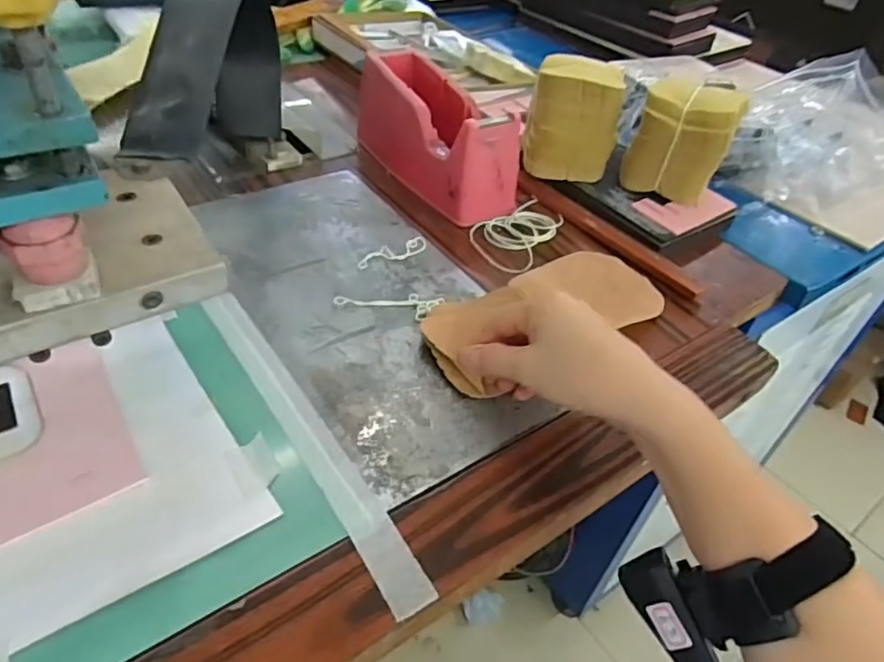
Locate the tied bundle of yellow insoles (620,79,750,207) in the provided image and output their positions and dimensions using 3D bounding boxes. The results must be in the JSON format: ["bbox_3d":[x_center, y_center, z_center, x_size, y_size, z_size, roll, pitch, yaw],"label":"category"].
[{"bbox_3d":[0.219,-0.167,0.567,0.085,0.109,0.054,27,46,20],"label":"tied bundle of yellow insoles"}]

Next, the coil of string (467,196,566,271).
[{"bbox_3d":[0.074,-0.089,0.562,0.072,0.005,0.115,37,50,28],"label":"coil of string"}]

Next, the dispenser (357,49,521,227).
[{"bbox_3d":[-0.009,-0.194,0.597,0.073,0.089,0.192,-20,49,-27],"label":"dispenser"}]

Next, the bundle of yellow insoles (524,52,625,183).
[{"bbox_3d":[0.129,-0.207,0.606,0.087,0.104,0.073,14,43,7],"label":"bundle of yellow insoles"}]

